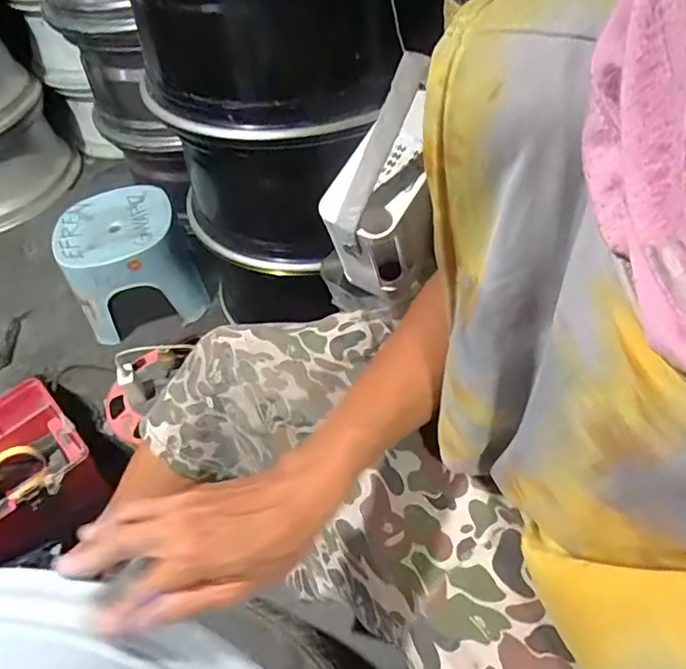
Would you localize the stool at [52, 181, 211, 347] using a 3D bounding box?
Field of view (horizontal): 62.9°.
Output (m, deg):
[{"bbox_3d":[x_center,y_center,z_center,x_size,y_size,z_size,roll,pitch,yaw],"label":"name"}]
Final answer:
[{"bbox_3d":[-0.431,-0.141,1.158,0.229,0.214,0.222,-22,50,-14],"label":"stool"}]

